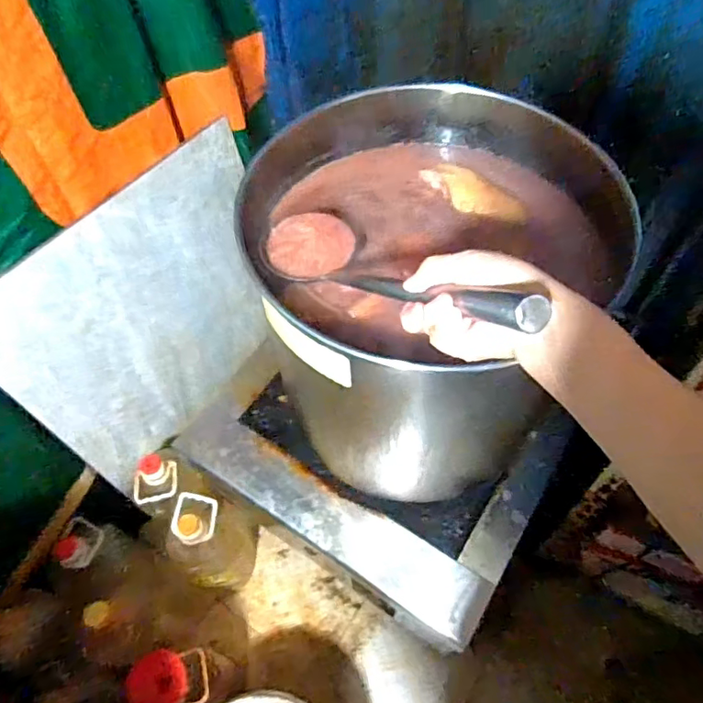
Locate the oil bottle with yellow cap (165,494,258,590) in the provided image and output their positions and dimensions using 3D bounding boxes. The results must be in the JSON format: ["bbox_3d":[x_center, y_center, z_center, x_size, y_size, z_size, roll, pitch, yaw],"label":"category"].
[{"bbox_3d":[-0.297,0.424,1.232,0.168,0.308,0.135,-39,63,-20],"label":"oil bottle with yellow cap"}]

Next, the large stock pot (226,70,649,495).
[{"bbox_3d":[0.106,-0.089,0.944,0.469,0.500,0.498,-1,57,2],"label":"large stock pot"}]

